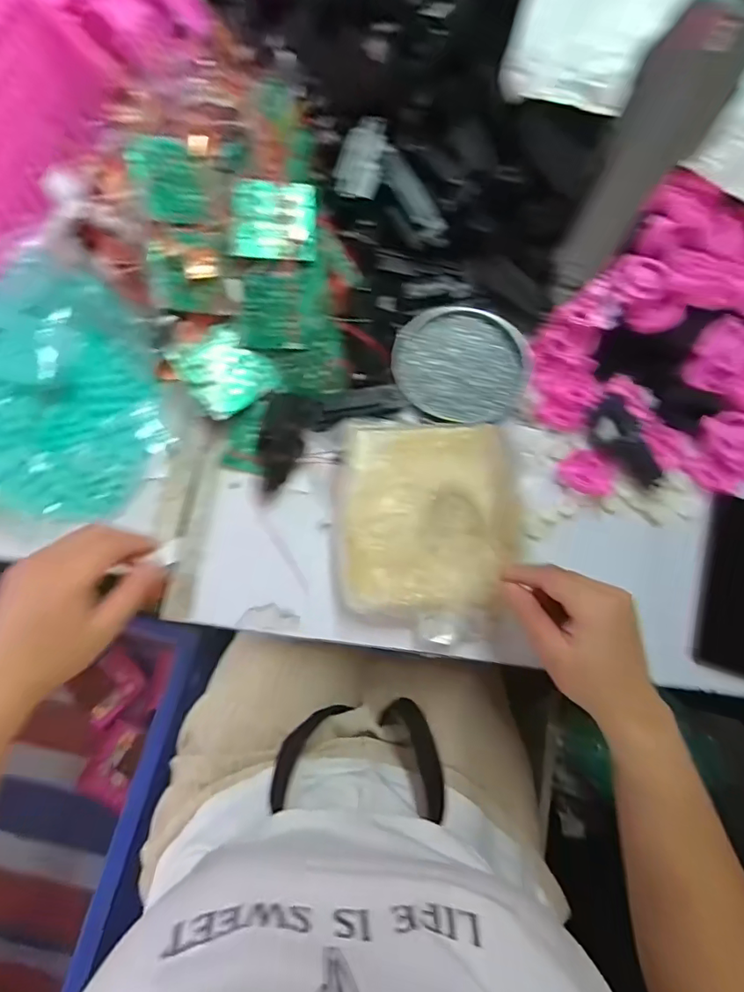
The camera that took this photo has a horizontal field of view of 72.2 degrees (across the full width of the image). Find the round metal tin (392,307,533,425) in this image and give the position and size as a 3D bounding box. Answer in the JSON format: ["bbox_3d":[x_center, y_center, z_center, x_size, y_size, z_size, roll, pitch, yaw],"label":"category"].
[{"bbox_3d":[0.092,-0.138,0.532,0.139,0.019,0.123,37,74,10],"label":"round metal tin"}]

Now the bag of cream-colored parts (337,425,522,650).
[{"bbox_3d":[0.054,0.028,0.466,0.162,0.025,0.201,-2,71,-2],"label":"bag of cream-colored parts"}]

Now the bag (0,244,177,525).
[{"bbox_3d":[-0.310,-0.112,0.487,0.223,0.064,0.252,9,71,1],"label":"bag"}]

